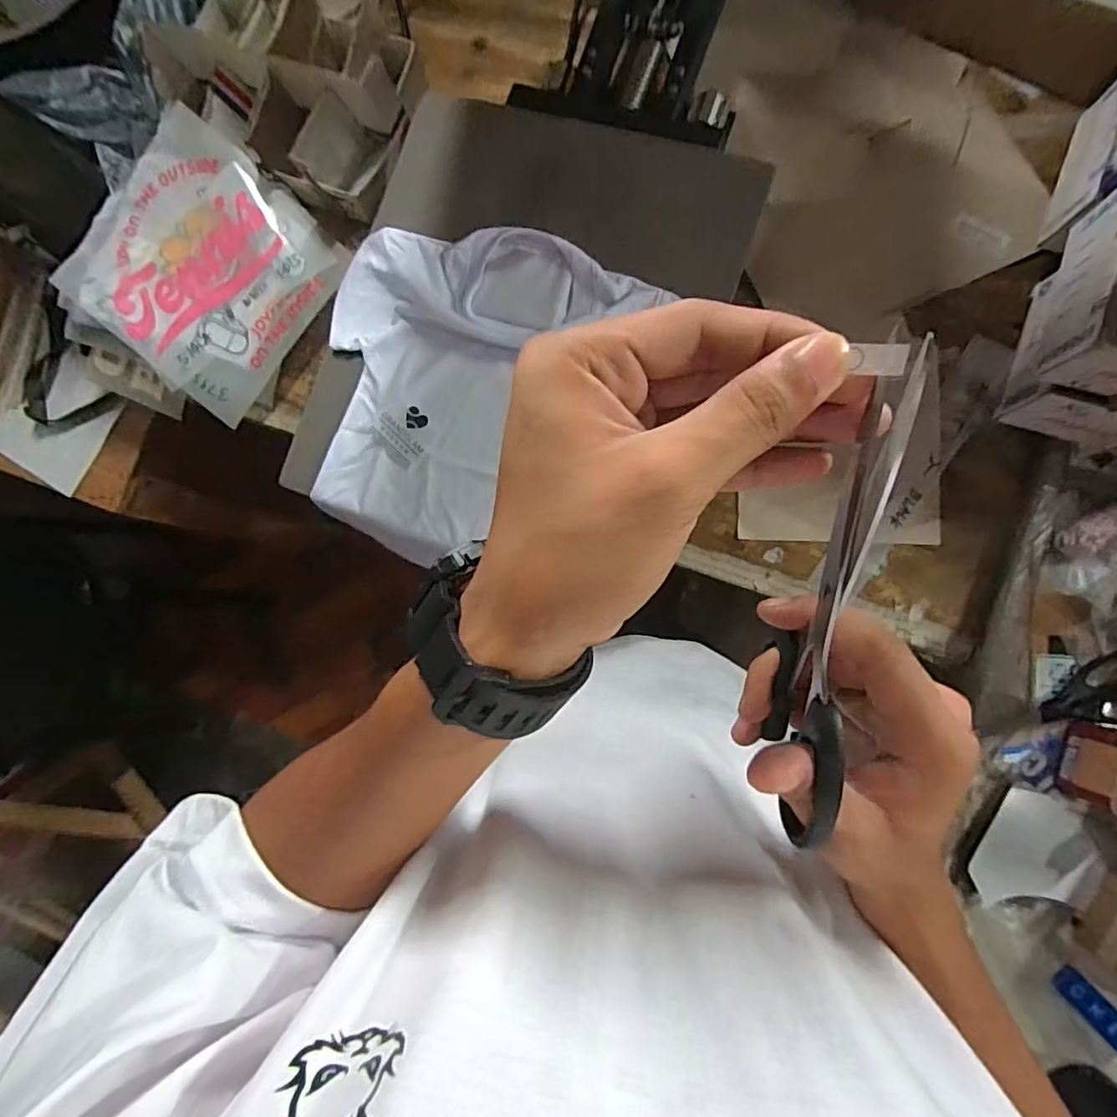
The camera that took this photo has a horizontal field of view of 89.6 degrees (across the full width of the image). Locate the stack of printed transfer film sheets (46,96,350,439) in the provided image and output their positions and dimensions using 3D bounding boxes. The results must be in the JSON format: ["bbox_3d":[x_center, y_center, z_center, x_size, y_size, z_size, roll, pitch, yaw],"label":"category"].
[{"bbox_3d":[-0.462,-0.374,0.713,0.319,0.053,0.286,36,89,8],"label":"stack of printed transfer film sheets"}]

